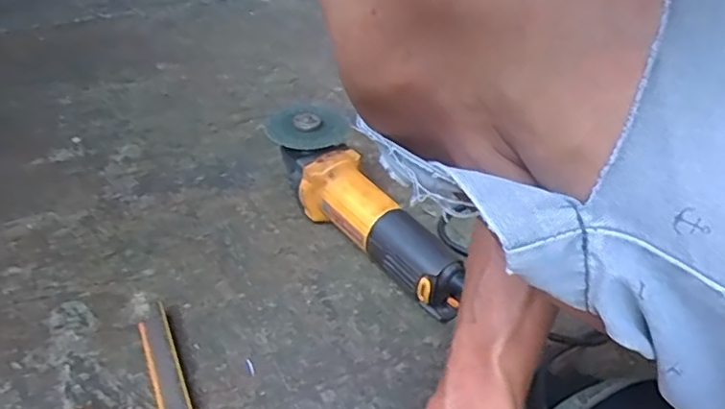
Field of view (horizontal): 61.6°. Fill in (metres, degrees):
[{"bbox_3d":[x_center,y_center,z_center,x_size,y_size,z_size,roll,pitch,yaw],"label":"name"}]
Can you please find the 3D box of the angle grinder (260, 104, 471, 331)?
[{"bbox_3d":[-0.004,-0.001,0.622,0.085,0.078,0.290,-24,54,-27],"label":"angle grinder"}]

